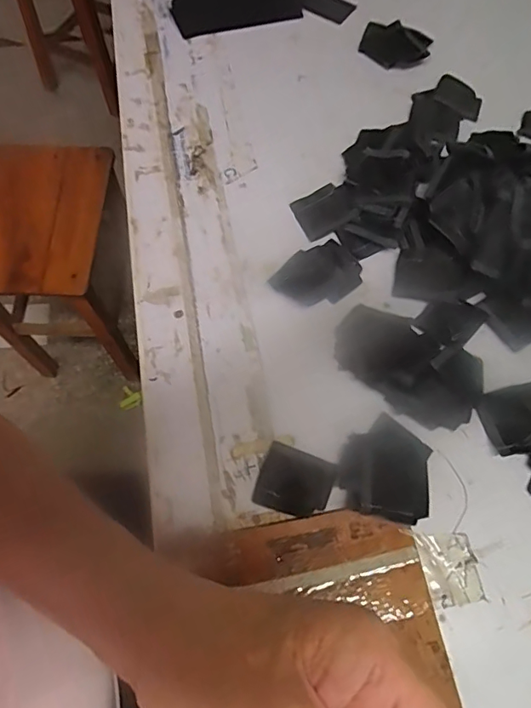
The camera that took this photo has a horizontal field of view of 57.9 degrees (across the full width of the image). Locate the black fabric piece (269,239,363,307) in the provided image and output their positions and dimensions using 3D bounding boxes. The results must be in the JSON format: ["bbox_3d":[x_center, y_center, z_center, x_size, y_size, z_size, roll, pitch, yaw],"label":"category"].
[{"bbox_3d":[0.048,-0.070,0.432,0.075,0.006,0.055,-37,72,-15],"label":"black fabric piece"}]

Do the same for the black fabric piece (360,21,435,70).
[{"bbox_3d":[0.151,-0.365,0.564,0.080,0.005,0.071,37,71,14],"label":"black fabric piece"}]

